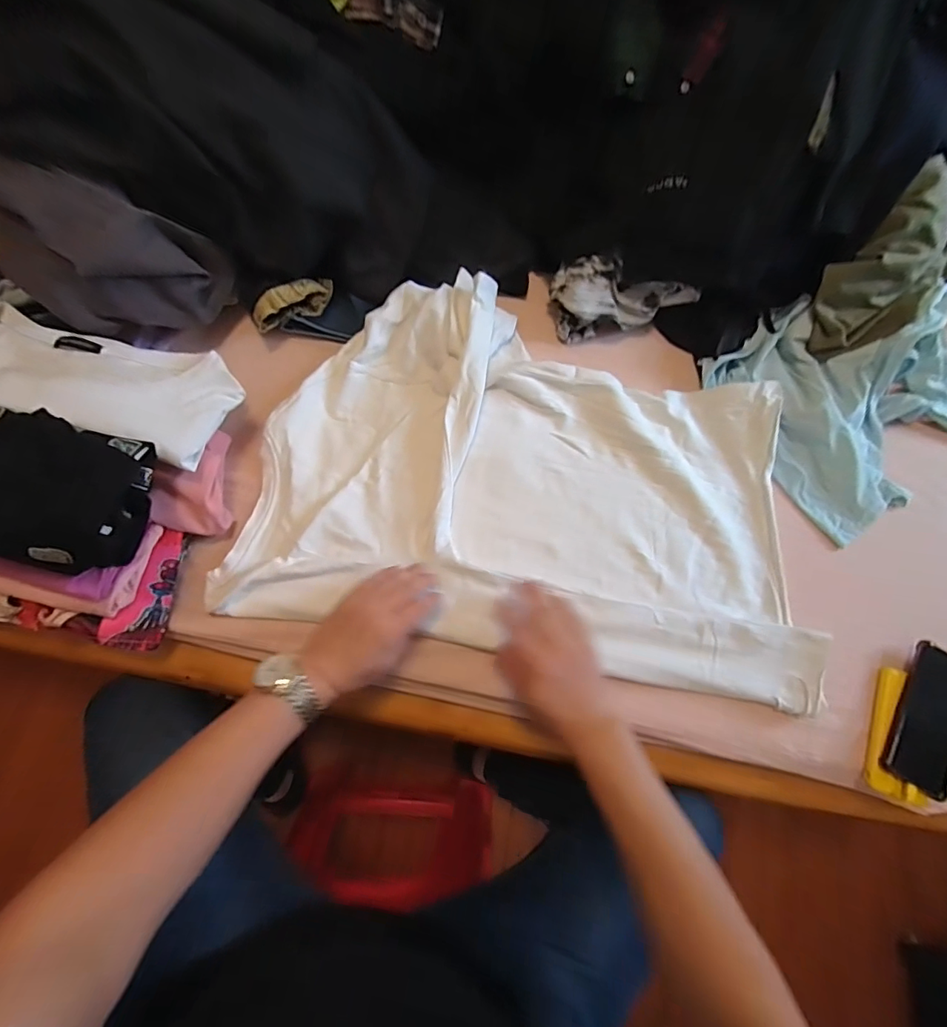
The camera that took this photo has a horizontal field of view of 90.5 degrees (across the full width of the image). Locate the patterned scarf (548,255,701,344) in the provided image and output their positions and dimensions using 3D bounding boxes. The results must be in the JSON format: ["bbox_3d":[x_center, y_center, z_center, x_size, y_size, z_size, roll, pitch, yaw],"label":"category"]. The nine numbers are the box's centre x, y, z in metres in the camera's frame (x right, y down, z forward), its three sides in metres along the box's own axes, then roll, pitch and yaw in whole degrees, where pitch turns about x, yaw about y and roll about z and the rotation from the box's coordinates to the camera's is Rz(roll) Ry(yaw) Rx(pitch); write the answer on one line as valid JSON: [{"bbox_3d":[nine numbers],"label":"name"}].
[{"bbox_3d":[0.205,-0.307,0.655,0.188,0.062,0.089,-12,77,-6],"label":"patterned scarf"}]

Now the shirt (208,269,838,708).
[{"bbox_3d":[0.074,-0.048,0.594,0.670,0.060,0.445,9,75,1],"label":"shirt"}]

